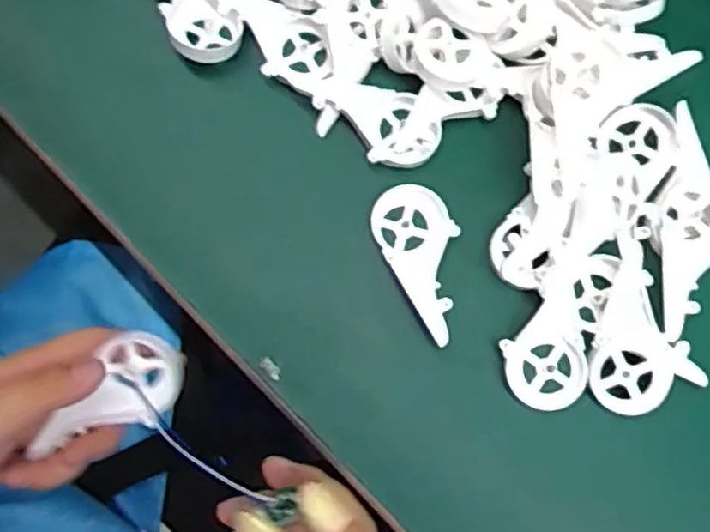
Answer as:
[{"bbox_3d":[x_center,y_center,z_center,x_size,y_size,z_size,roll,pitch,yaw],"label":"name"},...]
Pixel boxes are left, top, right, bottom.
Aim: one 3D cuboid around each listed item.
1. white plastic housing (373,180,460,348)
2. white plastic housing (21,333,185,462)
[{"bbox_3d":[0.044,-0.005,0.393,0.045,0.019,0.090,-28,81,-5],"label":"white plastic housing"},{"bbox_3d":[-0.131,0.072,0.358,0.086,0.018,0.043,-32,81,1],"label":"white plastic housing"}]

